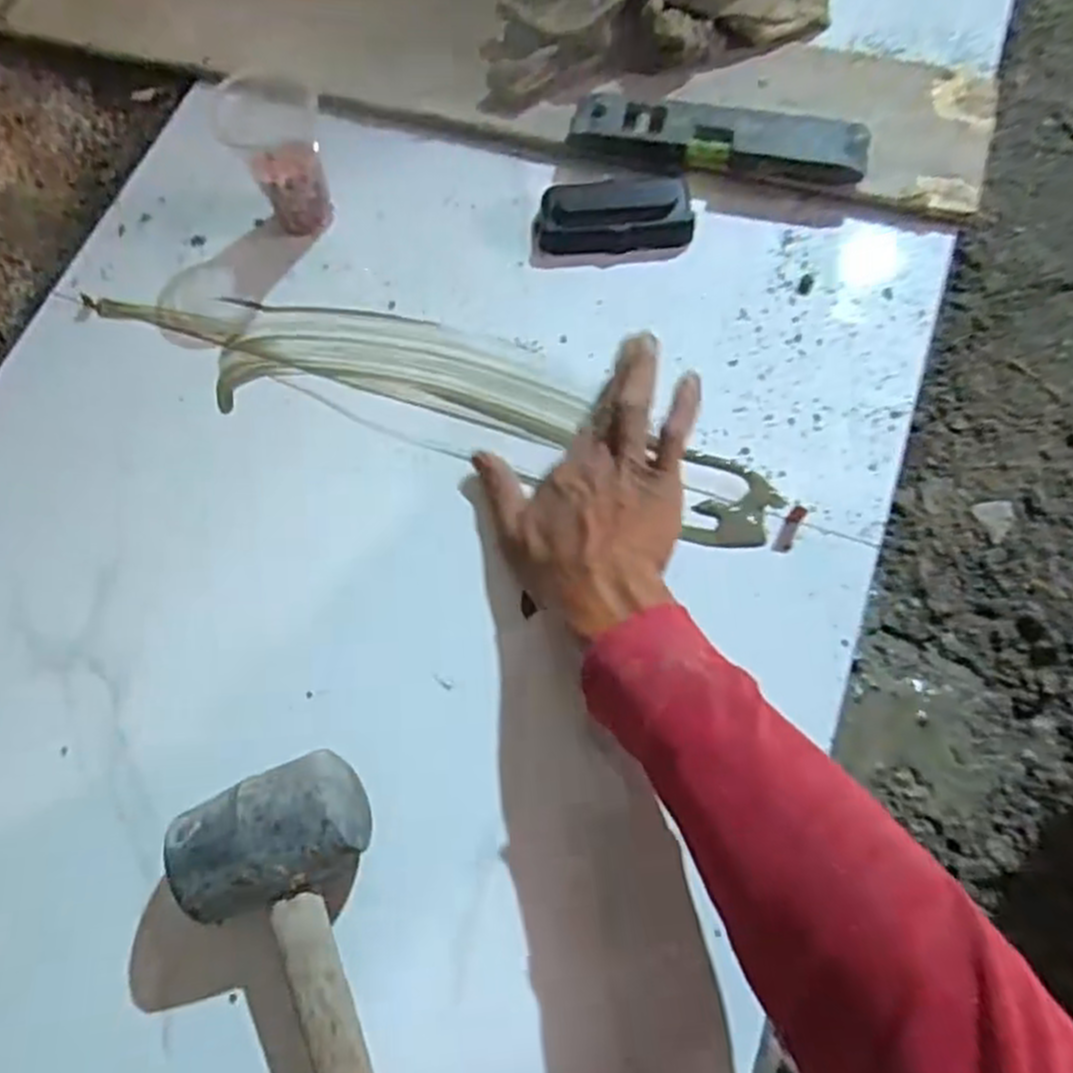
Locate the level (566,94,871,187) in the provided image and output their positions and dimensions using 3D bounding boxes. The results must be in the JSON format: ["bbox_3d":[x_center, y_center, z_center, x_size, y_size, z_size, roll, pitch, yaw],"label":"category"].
[{"bbox_3d":[0.128,-0.284,0.573,0.206,0.027,0.044,13,70,7],"label":"level"}]

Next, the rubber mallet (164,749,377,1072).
[{"bbox_3d":[-0.104,0.262,0.370,0.096,0.065,0.308,-14,70,-3],"label":"rubber mallet"}]

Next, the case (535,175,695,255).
[{"bbox_3d":[0.055,-0.228,0.567,0.108,0.022,0.055,-6,69,0],"label":"case"}]

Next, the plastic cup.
[{"bbox_3d":[-0.177,-0.269,0.562,0.064,0.090,0.073,-20,70,-5],"label":"plastic cup"}]

